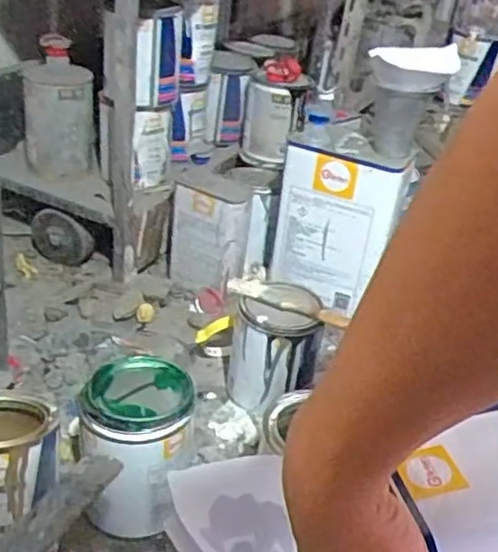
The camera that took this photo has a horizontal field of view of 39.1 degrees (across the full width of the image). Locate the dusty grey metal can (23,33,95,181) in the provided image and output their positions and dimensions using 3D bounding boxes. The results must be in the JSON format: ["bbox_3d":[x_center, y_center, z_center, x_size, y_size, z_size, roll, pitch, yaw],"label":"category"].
[{"bbox_3d":[-0.273,-0.236,1.022,0.099,0.180,0.090,-1,33,-14],"label":"dusty grey metal can"}]

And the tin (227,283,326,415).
[{"bbox_3d":[0.030,0.091,0.839,0.098,0.133,0.102,4,32,-6],"label":"tin"}]

